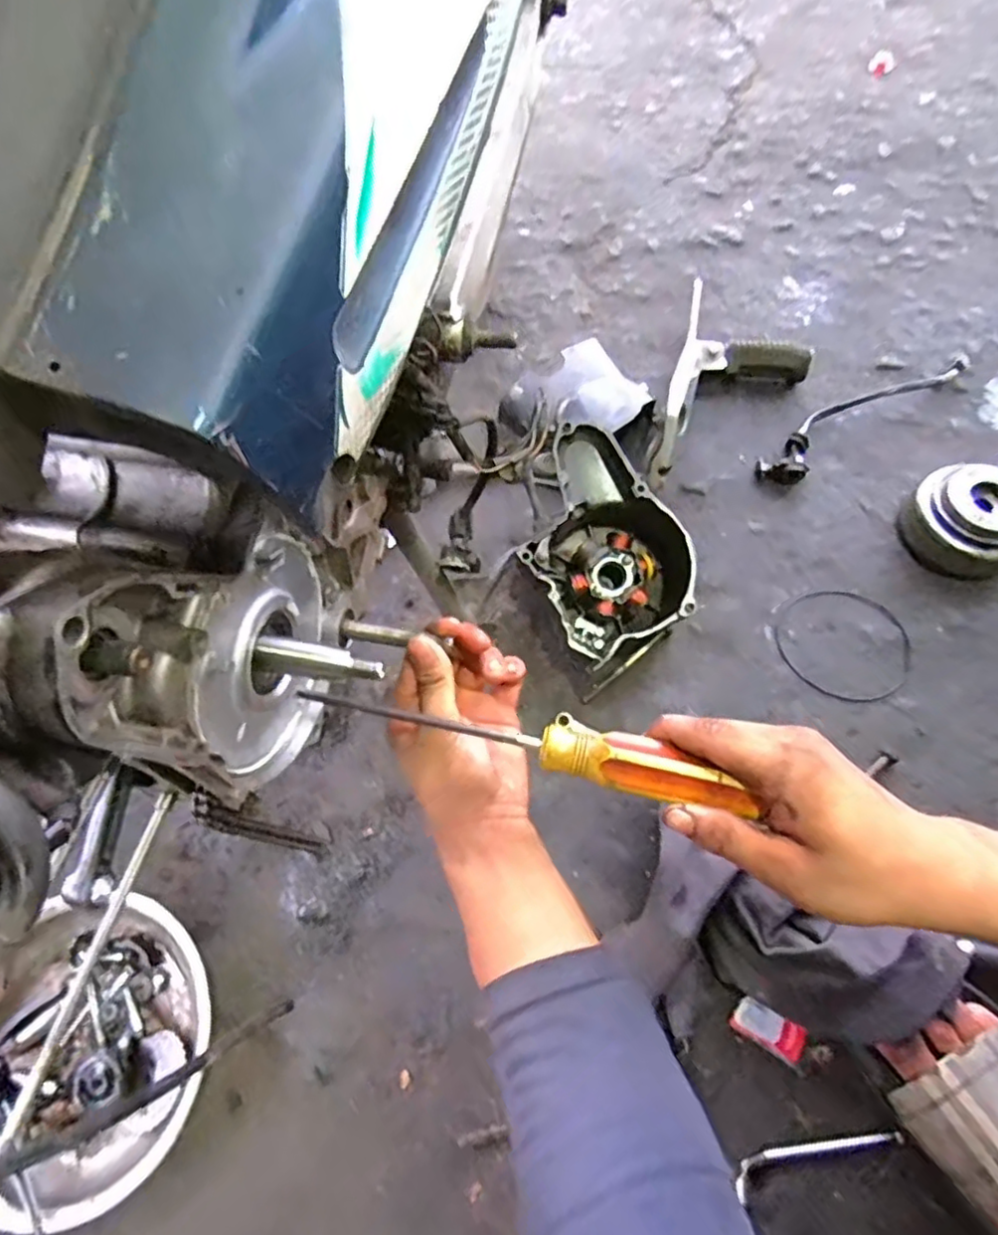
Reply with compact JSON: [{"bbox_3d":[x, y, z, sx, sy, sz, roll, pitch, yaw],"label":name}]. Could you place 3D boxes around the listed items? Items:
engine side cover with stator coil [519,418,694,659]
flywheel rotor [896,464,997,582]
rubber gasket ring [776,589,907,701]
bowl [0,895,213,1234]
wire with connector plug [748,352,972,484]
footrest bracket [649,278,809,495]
[{"bbox_3d":[0.088,-0.053,0.597,0.135,0.116,0.187,-34,69,-11],"label":"engine side cover with stator coil"},{"bbox_3d":[0.441,-0.090,0.605,0.103,0.059,0.090,38,74,17],"label":"flywheel rotor"},{"bbox_3d":[0.318,0.025,0.596,0.120,0.004,0.105,23,72,12],"label":"rubber gasket ring"},{"bbox_3d":[-0.319,0.330,0.494,0.192,0.041,0.197,-1,67,3],"label":"bowl"},{"bbox_3d":[0.396,-0.228,0.686,0.298,0.037,0.059,-32,69,-10],"label":"wire with connector plug"},{"bbox_3d":[0.203,-0.248,0.676,0.155,0.056,0.257,39,61,17],"label":"footrest bracket"}]

